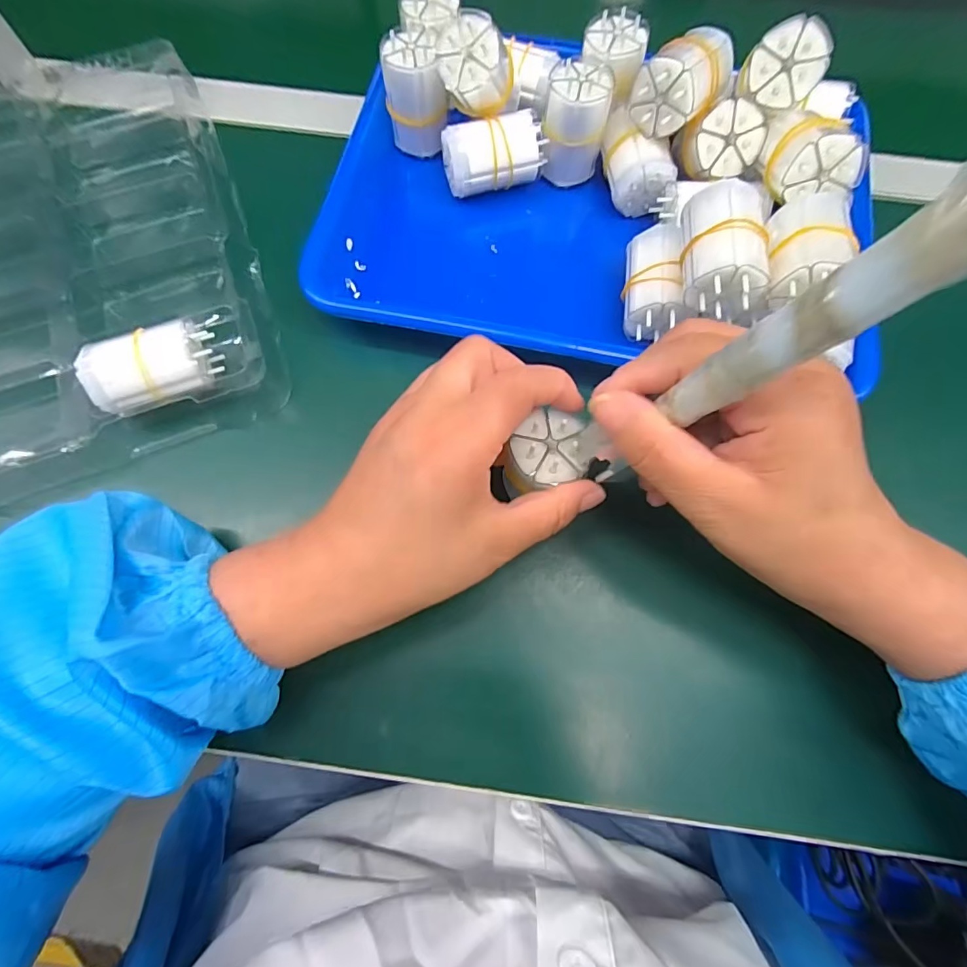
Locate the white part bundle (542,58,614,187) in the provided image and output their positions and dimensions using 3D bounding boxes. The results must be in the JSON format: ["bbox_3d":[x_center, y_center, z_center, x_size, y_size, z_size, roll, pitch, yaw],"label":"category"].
[{"bbox_3d":[0.058,-0.227,0.314,0.038,0.057,0.032,10,72,2],"label":"white part bundle"}]

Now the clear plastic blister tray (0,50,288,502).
[{"bbox_3d":[-0.360,-0.131,0.295,0.407,0.041,0.327,-20,73,-7],"label":"clear plastic blister tray"}]

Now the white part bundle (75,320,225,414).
[{"bbox_3d":[-0.181,-0.062,0.273,0.062,0.041,0.031,-22,74,-8],"label":"white part bundle"}]

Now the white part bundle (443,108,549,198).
[{"bbox_3d":[0.008,-0.209,0.315,0.066,0.036,0.030,-9,72,-4],"label":"white part bundle"}]

